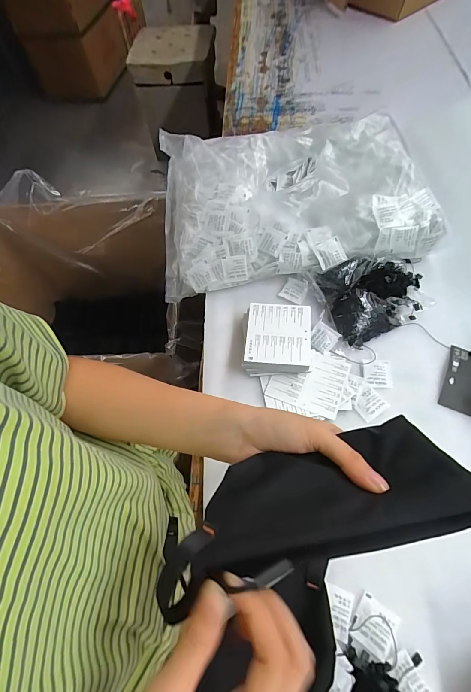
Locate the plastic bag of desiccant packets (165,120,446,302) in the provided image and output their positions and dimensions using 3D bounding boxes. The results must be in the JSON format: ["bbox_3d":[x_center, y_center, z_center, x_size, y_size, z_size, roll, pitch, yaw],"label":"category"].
[{"bbox_3d":[0.085,-0.282,0.594,0.456,0.073,0.374,-10,62,-1],"label":"plastic bag of desiccant packets"}]

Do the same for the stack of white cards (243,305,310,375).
[{"bbox_3d":[0.060,-0.011,0.476,0.096,0.037,0.103,1,63,5],"label":"stack of white cards"}]

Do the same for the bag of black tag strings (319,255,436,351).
[{"bbox_3d":[0.213,-0.077,0.492,0.145,0.051,0.115,-16,62,-4],"label":"bag of black tag strings"}]

